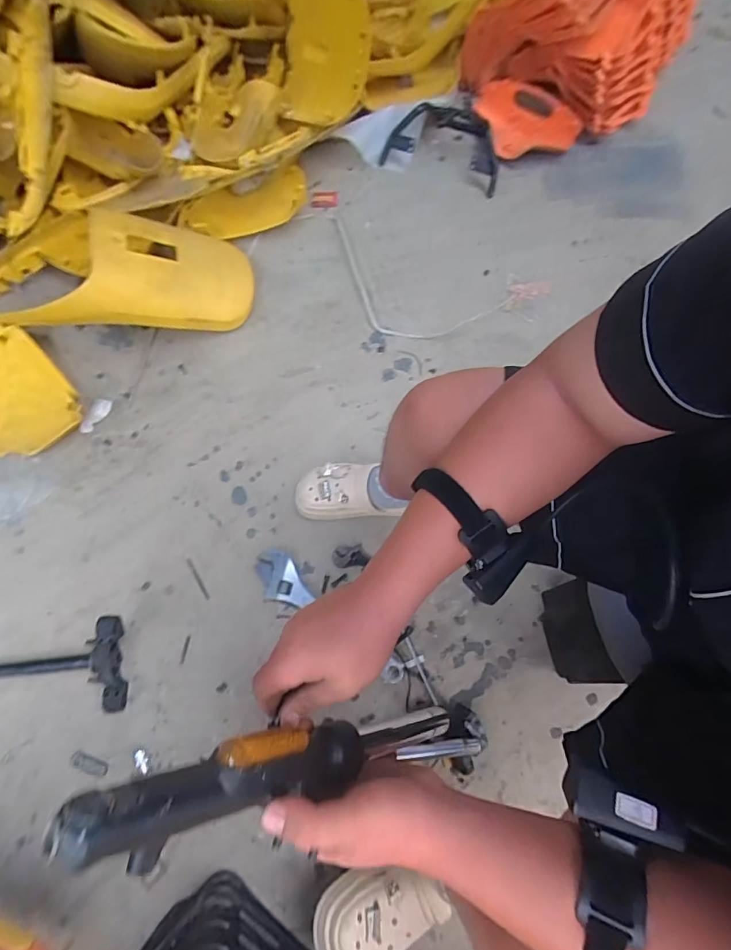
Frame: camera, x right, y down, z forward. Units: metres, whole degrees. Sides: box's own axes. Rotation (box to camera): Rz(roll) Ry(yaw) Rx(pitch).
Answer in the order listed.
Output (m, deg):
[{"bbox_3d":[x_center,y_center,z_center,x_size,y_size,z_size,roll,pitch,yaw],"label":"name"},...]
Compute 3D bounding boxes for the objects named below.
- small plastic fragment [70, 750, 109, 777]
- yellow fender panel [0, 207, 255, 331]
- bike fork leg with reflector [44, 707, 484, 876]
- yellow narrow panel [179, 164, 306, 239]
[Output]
[{"bbox_3d":[-0.495,0.519,0.813,0.071,0.006,0.027,20,73,8],"label":"small plastic fragment"},{"bbox_3d":[-0.549,-0.438,1.032,0.553,0.194,0.252,-18,72,-5],"label":"yellow fender panel"},{"bbox_3d":[-0.022,0.226,0.365,0.029,0.395,0.047,-11,66,38],"label":"bike fork leg with reflector"},{"bbox_3d":[-0.301,-0.689,1.158,0.336,0.070,0.122,-24,73,-6],"label":"yellow narrow panel"}]

